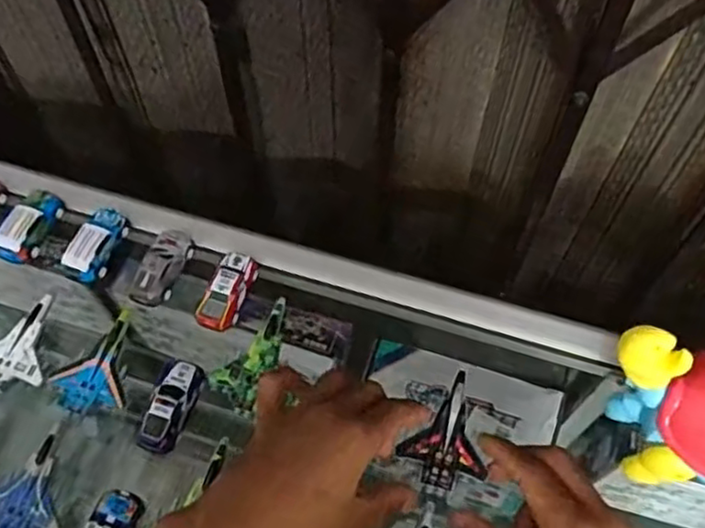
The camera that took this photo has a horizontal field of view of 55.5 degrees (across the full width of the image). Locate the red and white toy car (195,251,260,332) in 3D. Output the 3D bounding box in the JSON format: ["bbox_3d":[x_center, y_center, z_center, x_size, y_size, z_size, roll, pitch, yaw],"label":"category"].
[{"bbox_3d":[-0.094,0.019,0.503,0.027,0.018,0.063,15,63,10],"label":"red and white toy car"}]

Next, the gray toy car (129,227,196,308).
[{"bbox_3d":[-0.145,0.001,0.513,0.027,0.022,0.065,16,63,10],"label":"gray toy car"}]

